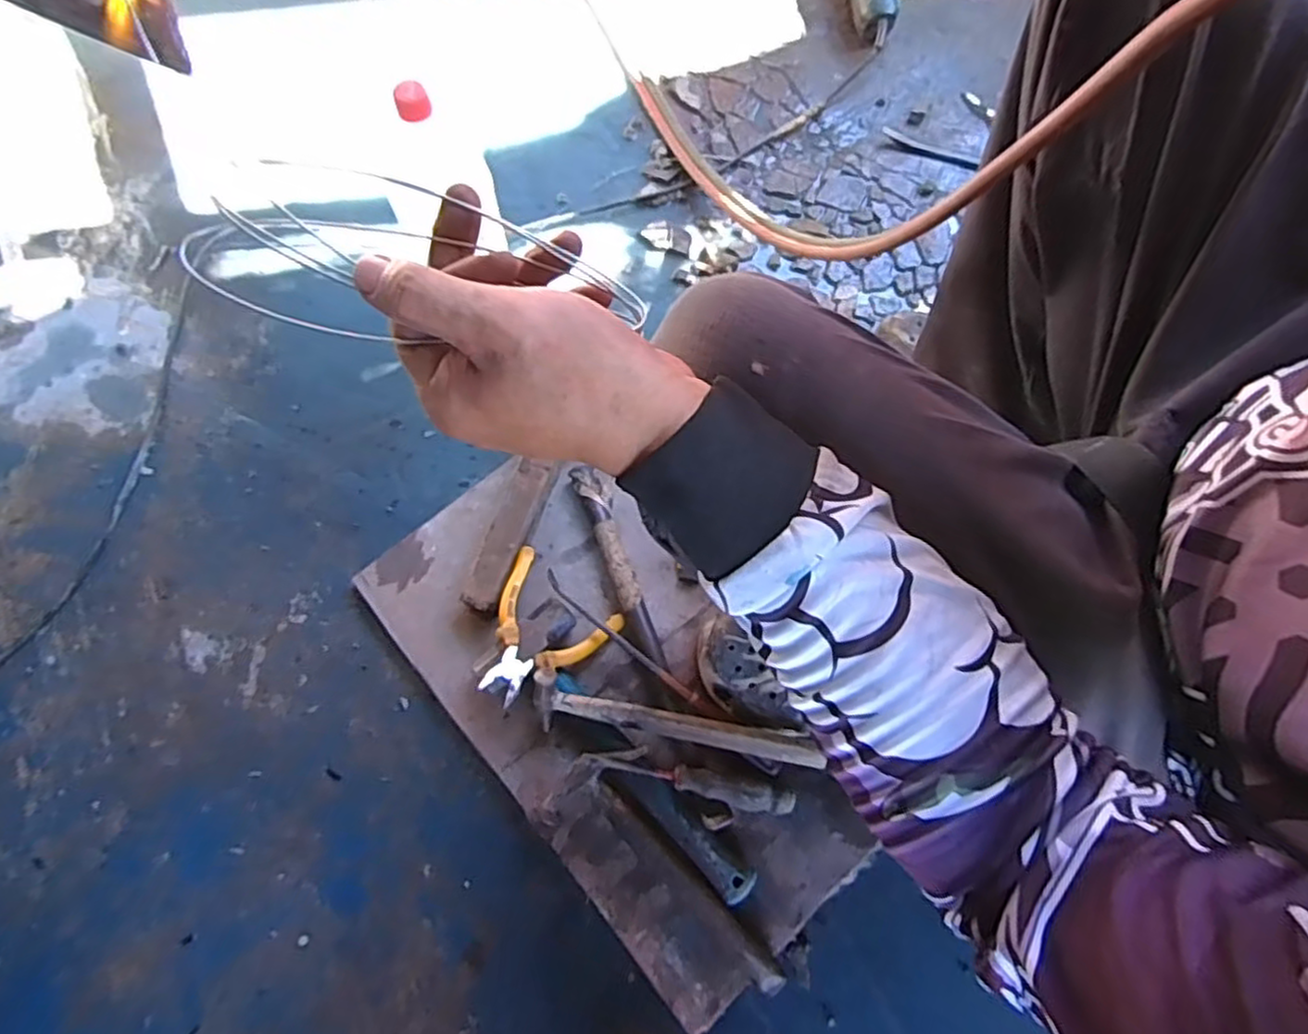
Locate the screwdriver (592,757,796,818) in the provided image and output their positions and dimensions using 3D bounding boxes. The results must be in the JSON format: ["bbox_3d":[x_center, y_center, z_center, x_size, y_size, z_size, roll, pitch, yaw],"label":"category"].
[{"bbox_3d":[0.041,0.240,0.643,0.176,0.026,0.026,16,75,0],"label":"screwdriver"}]

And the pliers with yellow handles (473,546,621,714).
[{"bbox_3d":[-0.117,0.110,0.674,0.120,0.020,0.132,39,55,4],"label":"pliers with yellow handles"}]

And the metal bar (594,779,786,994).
[{"bbox_3d":[0.030,0.322,0.625,0.021,0.022,0.224,-41,82,-13],"label":"metal bar"}]

